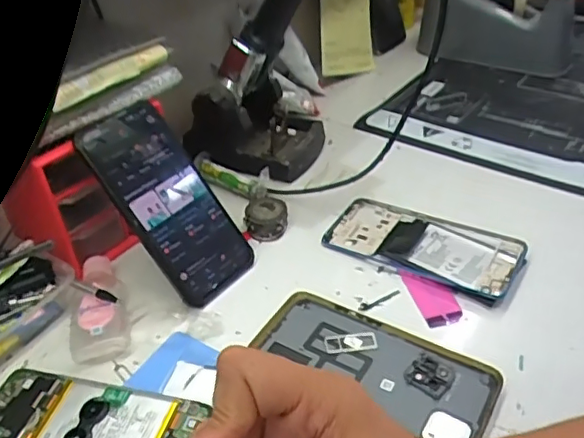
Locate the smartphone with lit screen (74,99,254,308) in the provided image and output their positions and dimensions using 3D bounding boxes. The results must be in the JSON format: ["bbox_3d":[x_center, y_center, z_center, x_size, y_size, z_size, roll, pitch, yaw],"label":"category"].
[{"bbox_3d":[-0.101,-0.014,0.481,0.077,0.170,0.007,-39,8,-36],"label":"smartphone with lit screen"}]

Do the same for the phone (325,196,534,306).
[{"bbox_3d":[0.112,0.022,0.504,0.165,0.009,0.076,20,44,27],"label":"phone"}]

